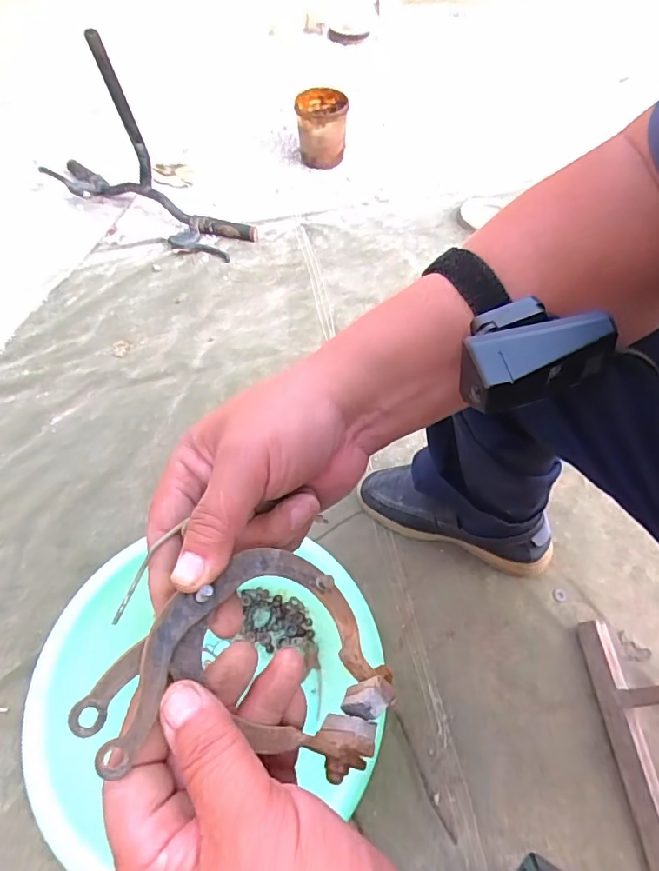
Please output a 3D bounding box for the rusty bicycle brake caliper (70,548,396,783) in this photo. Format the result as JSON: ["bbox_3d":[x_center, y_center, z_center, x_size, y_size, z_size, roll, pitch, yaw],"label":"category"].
[{"bbox_3d":[-0.031,0.111,0.225,0.103,0.032,0.110,46,59,3],"label":"rusty bicycle brake caliper"}]

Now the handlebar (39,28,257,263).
[{"bbox_3d":[-0.400,-0.562,1.008,0.490,0.332,0.105,25,62,16],"label":"handlebar"}]

